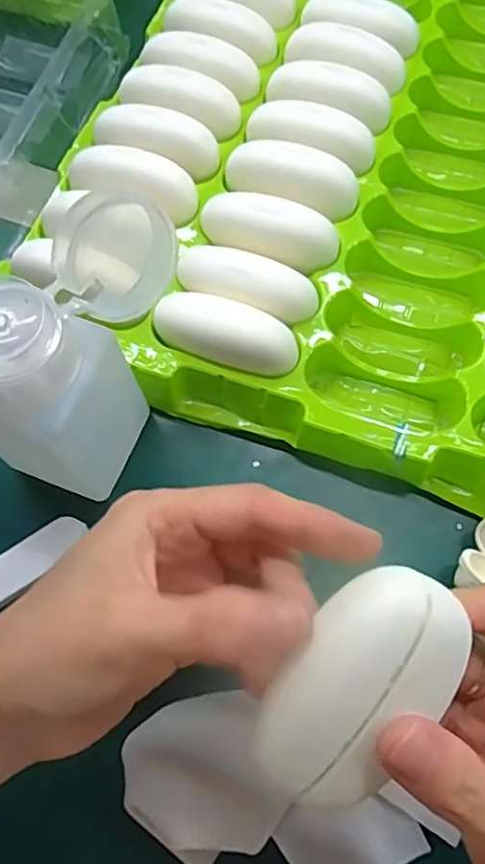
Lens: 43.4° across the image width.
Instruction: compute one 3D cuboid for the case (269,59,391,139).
[{"bbox_3d":[0.049,-0.184,0.333,0.067,0.028,0.021,26,73,11],"label":"case"}]

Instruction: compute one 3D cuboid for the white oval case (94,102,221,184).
[{"bbox_3d":[-0.043,-0.151,0.315,0.061,0.018,0.026,25,73,11],"label":"white oval case"}]

